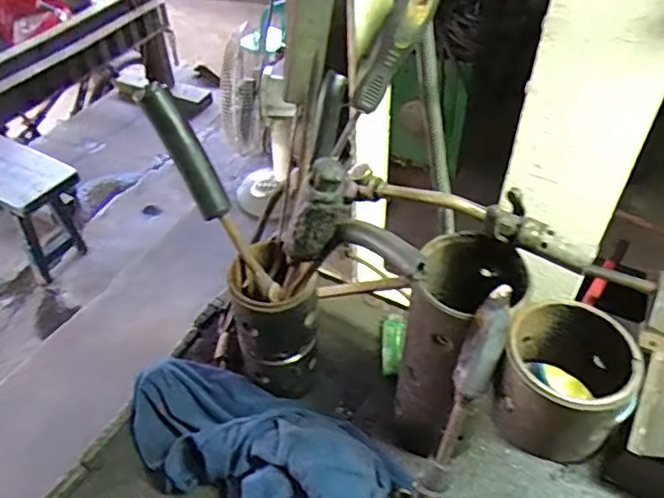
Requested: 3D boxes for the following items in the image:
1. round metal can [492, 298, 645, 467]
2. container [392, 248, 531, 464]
[{"bbox_3d":[0.166,0.092,0.415,0.086,0.078,0.089,17,48,18],"label":"round metal can"},{"bbox_3d":[0.108,0.102,0.516,0.081,0.234,0.087,-1,45,1],"label":"container"}]

